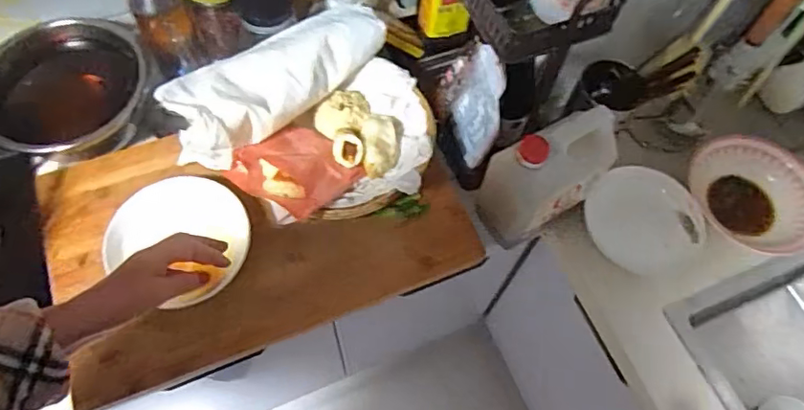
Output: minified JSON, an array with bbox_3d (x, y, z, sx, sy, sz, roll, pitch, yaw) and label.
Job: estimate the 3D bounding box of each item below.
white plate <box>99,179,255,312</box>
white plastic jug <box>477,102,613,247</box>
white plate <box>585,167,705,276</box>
[{"bbox_3d":[-0.308,0.039,0.763,0.199,0.036,0.165,31,65,13],"label":"white plate"},{"bbox_3d":[0.196,-0.038,0.768,0.171,0.199,0.090,-30,67,-17],"label":"white plastic jug"},{"bbox_3d":[0.383,0.024,0.882,0.159,0.016,0.174,-4,73,14],"label":"white plate"}]

